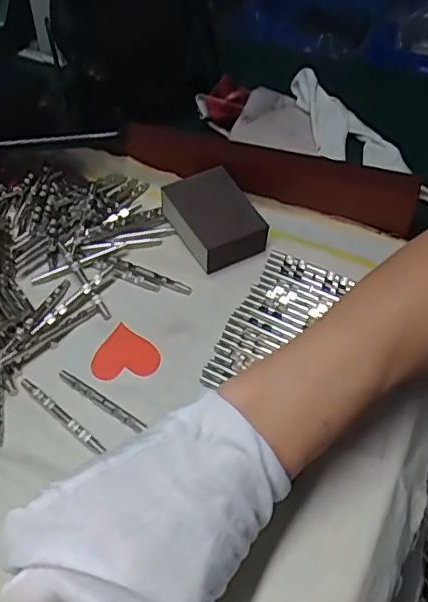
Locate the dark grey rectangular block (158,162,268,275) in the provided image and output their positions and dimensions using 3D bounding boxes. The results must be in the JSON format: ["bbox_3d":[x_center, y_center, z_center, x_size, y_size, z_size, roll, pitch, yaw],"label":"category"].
[{"bbox_3d":[-0.001,-0.058,0.399,0.050,0.027,0.072,-22,52,-20],"label":"dark grey rectangular block"}]

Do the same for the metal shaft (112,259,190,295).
[{"bbox_3d":[-0.042,-0.017,0.381,0.059,0.004,0.007,22,51,17],"label":"metal shaft"}]

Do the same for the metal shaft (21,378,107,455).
[{"bbox_3d":[-0.084,0.061,0.312,0.068,0.004,0.006,33,55,25],"label":"metal shaft"}]

